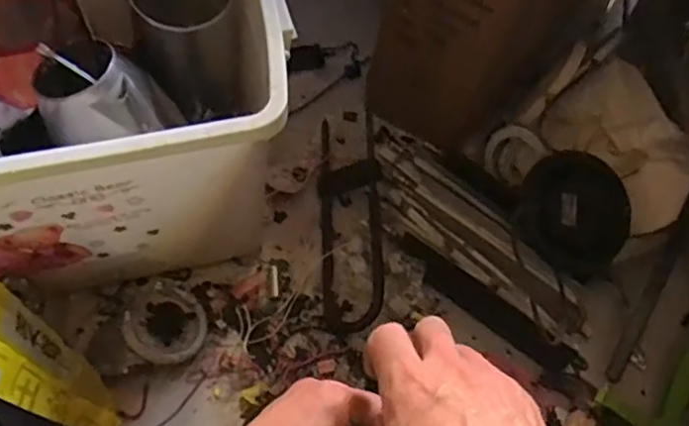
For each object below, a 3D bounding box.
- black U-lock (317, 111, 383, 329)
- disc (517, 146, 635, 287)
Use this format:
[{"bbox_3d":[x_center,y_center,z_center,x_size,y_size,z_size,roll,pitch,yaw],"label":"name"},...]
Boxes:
[{"bbox_3d":[0.009,-0.009,0.850,0.087,0.055,0.334,2,61,-2],"label":"black U-lock"},{"bbox_3d":[0.290,0.004,0.791,0.154,0.031,0.135,28,96,-16],"label":"disc"}]

